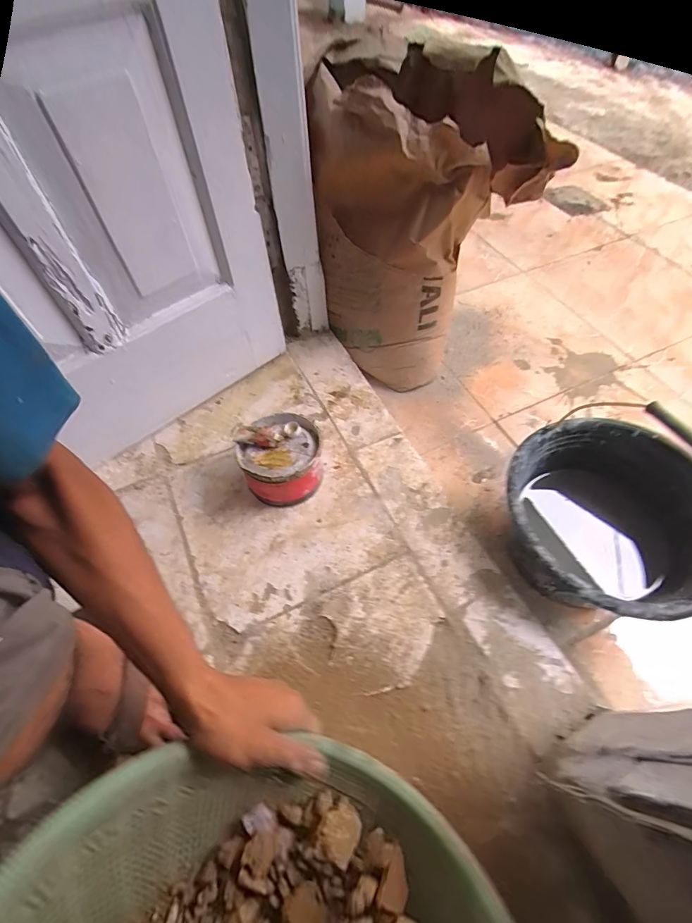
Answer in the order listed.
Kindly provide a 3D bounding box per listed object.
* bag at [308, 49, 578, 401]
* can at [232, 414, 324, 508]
[{"bbox_3d":[0.128,-0.389,0.779,0.350,0.485,0.232,-5,57,-2],"label":"bag"},{"bbox_3d":[-0.104,-0.006,0.661,0.125,0.098,0.132,-1,58,1],"label":"can"}]

